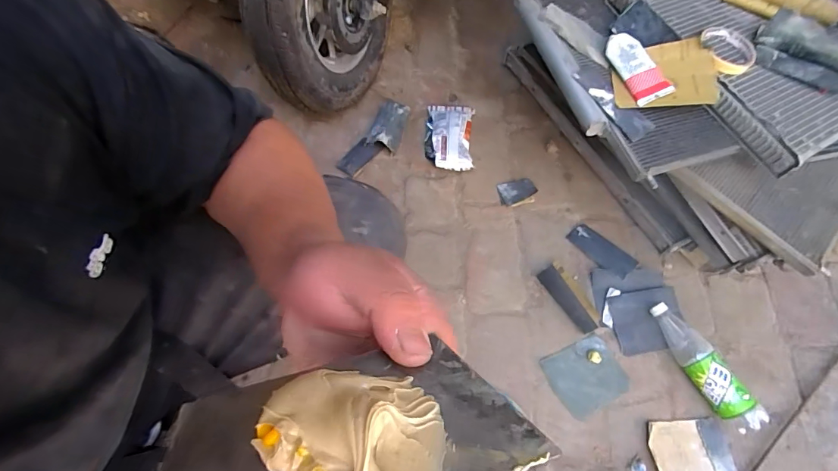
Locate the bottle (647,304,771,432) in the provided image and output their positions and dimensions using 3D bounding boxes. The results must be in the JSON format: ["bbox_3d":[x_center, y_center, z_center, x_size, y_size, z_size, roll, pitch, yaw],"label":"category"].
[{"bbox_3d":[0.495,0.226,0.754,0.060,0.058,0.234,-24,66,-11],"label":"bottle"}]

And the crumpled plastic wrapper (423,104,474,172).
[{"bbox_3d":[0.069,-0.226,0.977,0.109,0.046,0.185,3,64,2],"label":"crumpled plastic wrapper"}]

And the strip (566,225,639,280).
[{"bbox_3d":[0.368,0.030,0.869,0.058,0.008,0.136,-37,57,-12],"label":"strip"}]

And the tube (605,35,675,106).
[{"bbox_3d":[0.329,-0.257,0.655,0.050,0.010,0.128,-28,67,17],"label":"tube"}]

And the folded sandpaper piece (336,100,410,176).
[{"bbox_3d":[-0.091,-0.228,0.976,0.107,0.045,0.195,38,84,17],"label":"folded sandpaper piece"}]

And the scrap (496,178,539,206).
[{"bbox_3d":[0.211,-0.097,0.932,0.079,0.018,0.054,-14,65,-6],"label":"scrap"}]

